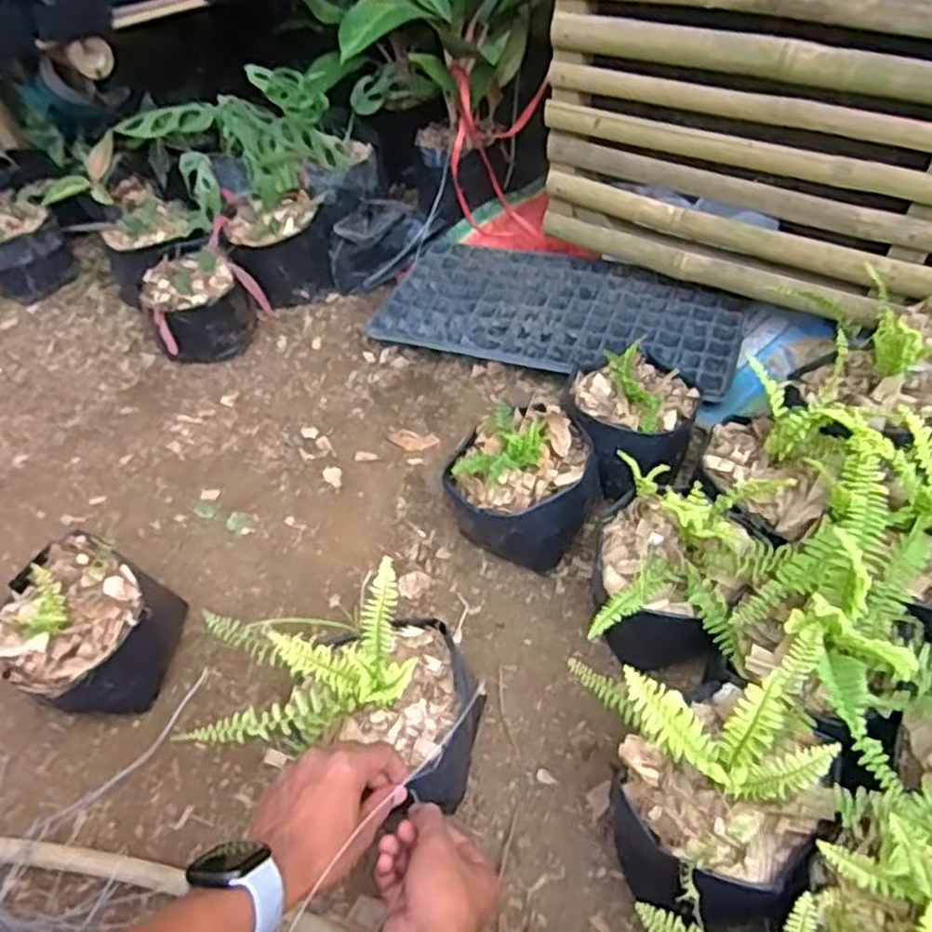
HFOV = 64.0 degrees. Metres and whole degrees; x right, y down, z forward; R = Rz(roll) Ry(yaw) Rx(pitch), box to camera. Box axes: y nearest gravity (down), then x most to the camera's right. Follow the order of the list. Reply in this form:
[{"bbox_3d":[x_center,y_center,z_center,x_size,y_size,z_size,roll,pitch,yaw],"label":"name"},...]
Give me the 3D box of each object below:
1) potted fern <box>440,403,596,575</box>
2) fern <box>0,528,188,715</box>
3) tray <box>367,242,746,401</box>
[{"bbox_3d":[0.067,0.027,0.860,0.154,0.140,0.149,-1,47,1],"label":"potted fern"},{"bbox_3d":[-0.384,0.175,0.764,0.150,0.137,0.156,23,54,23],"label":"fern"},{"bbox_3d":[0.140,-0.225,1.145,0.534,0.053,0.282,15,51,17],"label":"tray"}]

